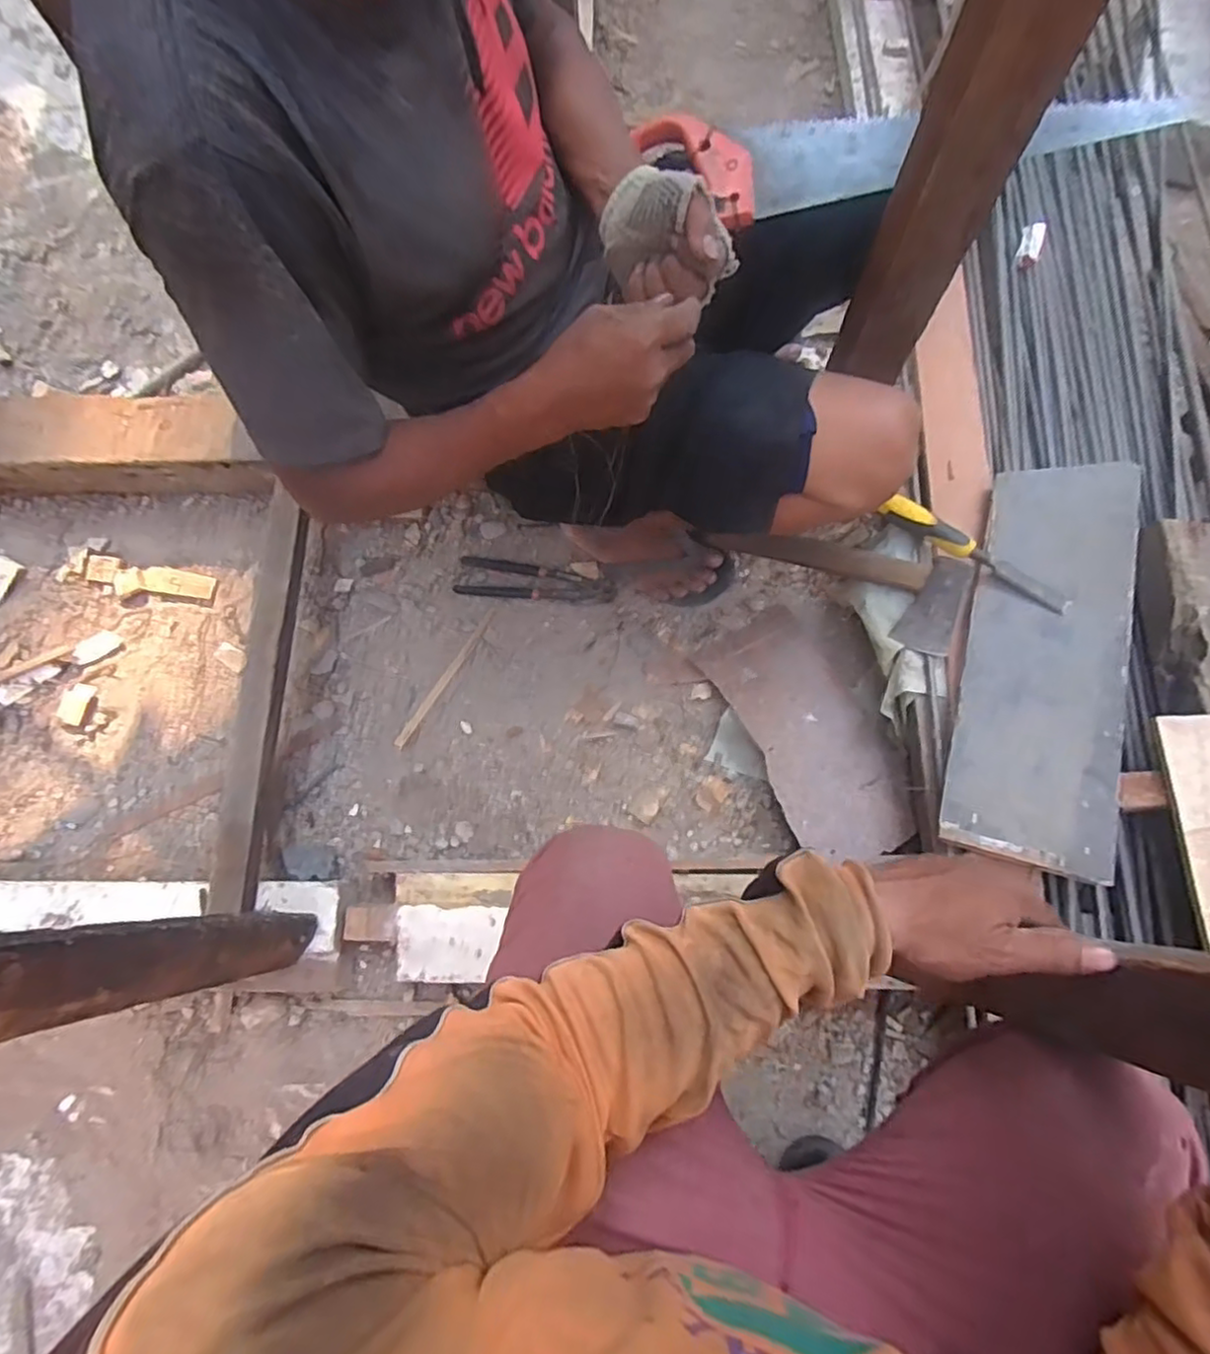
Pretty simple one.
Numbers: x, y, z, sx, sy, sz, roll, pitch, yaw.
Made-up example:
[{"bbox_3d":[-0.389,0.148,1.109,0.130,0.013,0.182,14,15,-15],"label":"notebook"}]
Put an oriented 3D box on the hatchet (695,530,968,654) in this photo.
[{"bbox_3d":[0.278,-0.142,0.821,0.333,0.054,0.120,25,73,33],"label":"hatchet"}]

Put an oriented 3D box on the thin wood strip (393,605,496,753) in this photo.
[{"bbox_3d":[-0.215,0.000,0.876,0.014,0.007,0.220,30,76,10],"label":"thin wood strip"}]

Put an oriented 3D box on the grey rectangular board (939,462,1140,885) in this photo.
[{"bbox_3d":[0.489,-0.038,0.719,0.152,0.021,0.485,13,69,18],"label":"grey rectangular board"}]

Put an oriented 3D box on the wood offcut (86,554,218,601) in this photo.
[{"bbox_3d":[-0.644,-0.135,0.924,0.189,0.016,0.049,10,73,4],"label":"wood offcut"}]

